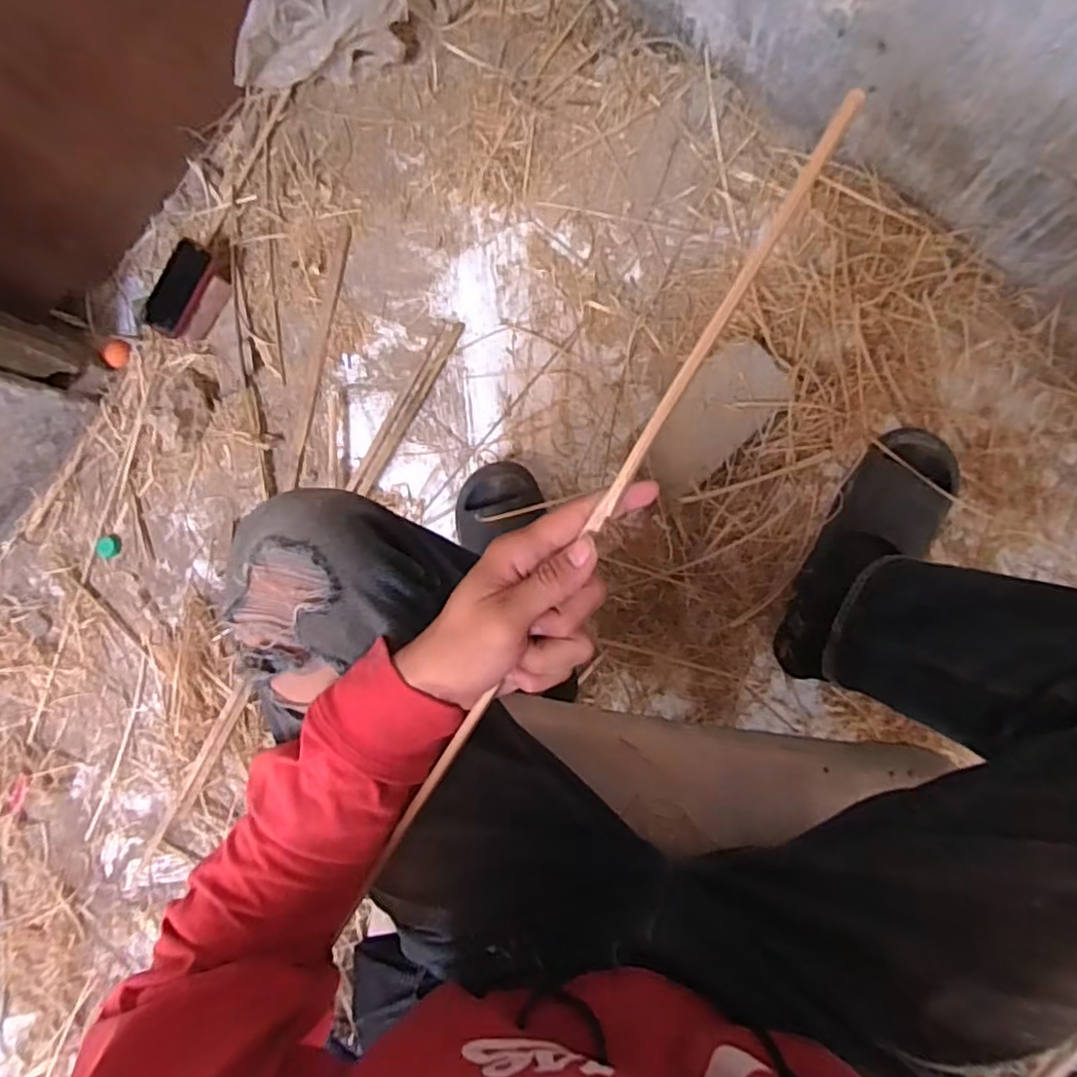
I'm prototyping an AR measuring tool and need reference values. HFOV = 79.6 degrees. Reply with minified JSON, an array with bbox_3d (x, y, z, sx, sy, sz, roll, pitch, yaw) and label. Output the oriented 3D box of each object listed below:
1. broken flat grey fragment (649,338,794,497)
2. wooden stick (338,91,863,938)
[{"bbox_3d":[0.212,-0.149,0.794,0.200,0.016,0.103,-42,83,5],"label":"broken flat grey fragment"},{"bbox_3d":[0.034,-0.015,0.347,0.009,0.006,0.432,33,107,8],"label":"wooden stick"}]

